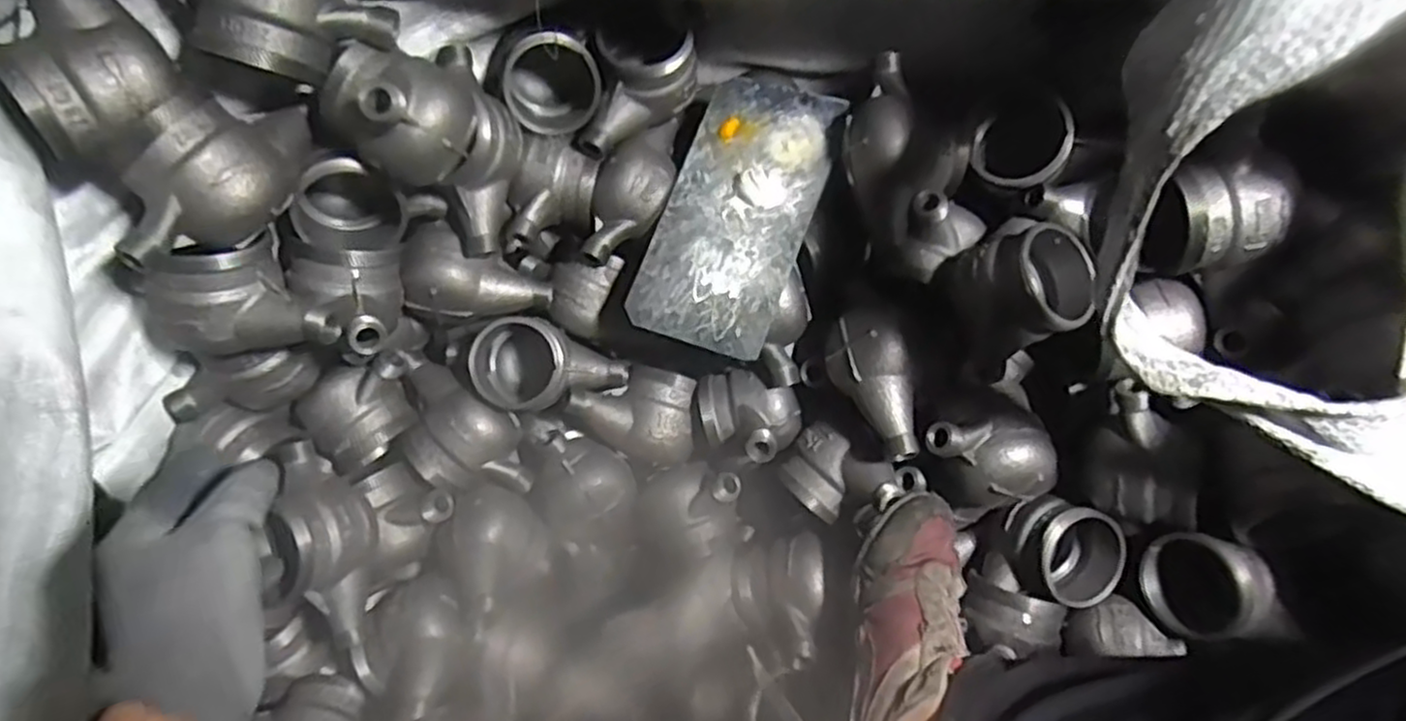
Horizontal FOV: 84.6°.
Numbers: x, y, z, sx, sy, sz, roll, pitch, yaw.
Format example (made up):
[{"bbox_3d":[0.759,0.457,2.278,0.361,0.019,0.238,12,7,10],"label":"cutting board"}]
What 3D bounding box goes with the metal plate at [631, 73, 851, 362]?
[{"bbox_3d":[0.028,-0.125,0.636,0.116,0.014,0.236,18,79,11],"label":"metal plate"}]

